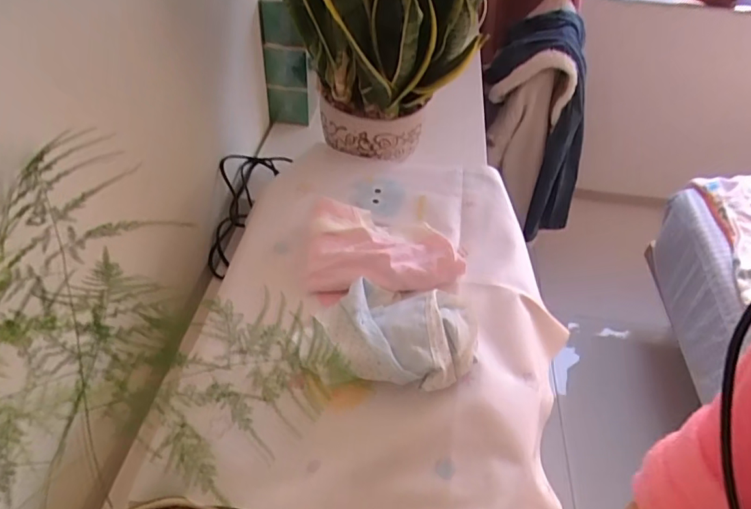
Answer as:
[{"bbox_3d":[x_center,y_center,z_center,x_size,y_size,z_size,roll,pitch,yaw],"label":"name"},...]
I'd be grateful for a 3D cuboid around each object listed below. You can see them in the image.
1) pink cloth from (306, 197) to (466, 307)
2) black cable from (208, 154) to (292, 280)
[{"bbox_3d":[0.003,-0.010,0.539,0.148,0.033,0.119,-3,45,-8],"label":"pink cloth"},{"bbox_3d":[-0.198,-0.077,0.743,0.064,0.080,0.215,14,65,8],"label":"black cable"}]

